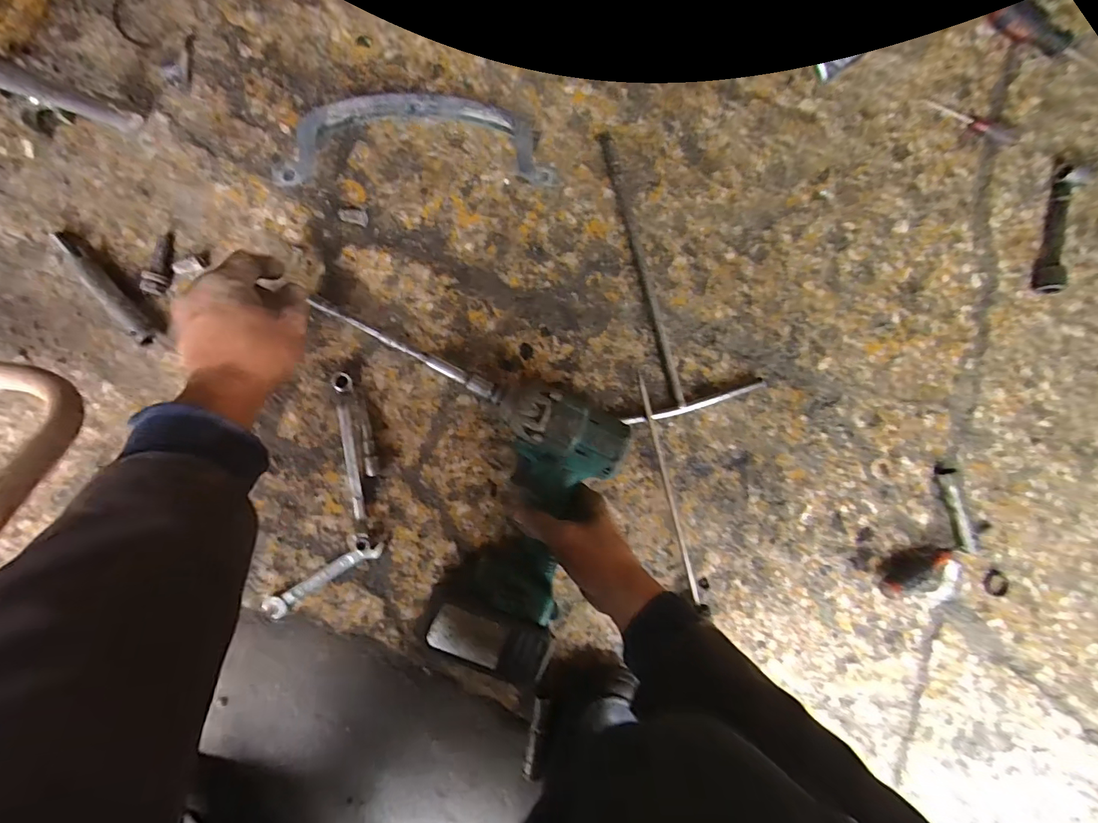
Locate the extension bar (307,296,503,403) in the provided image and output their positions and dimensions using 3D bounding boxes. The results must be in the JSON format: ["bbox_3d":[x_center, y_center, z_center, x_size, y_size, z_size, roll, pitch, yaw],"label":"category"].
[{"bbox_3d":[-0.131,-0.057,0.431,0.192,0.011,0.014,27,87,-1],"label":"extension bar"}]

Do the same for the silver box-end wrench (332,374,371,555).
[{"bbox_3d":[-0.186,0.048,0.432,0.019,0.015,0.167,-7,92,-8],"label":"silver box-end wrench"}]

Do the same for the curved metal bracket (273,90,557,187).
[{"bbox_3d":[-0.116,-0.250,0.417,0.225,0.063,0.112,-4,91,-8],"label":"curved metal bracket"}]

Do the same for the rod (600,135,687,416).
[{"bbox_3d":[0.096,-0.143,0.473,0.010,0.011,0.284,-17,93,-8],"label":"rod"}]

